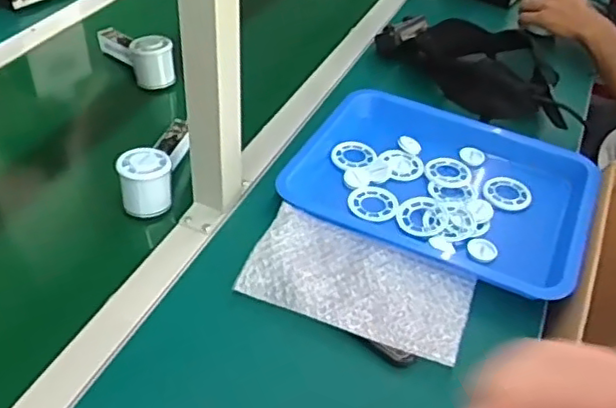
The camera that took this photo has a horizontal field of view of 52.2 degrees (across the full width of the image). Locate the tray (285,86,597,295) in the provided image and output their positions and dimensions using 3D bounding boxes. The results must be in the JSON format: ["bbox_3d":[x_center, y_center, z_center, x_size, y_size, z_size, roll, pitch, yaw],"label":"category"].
[{"bbox_3d":[0.161,-0.037,0.751,0.332,0.035,0.284,20,43,15],"label":"tray"}]

